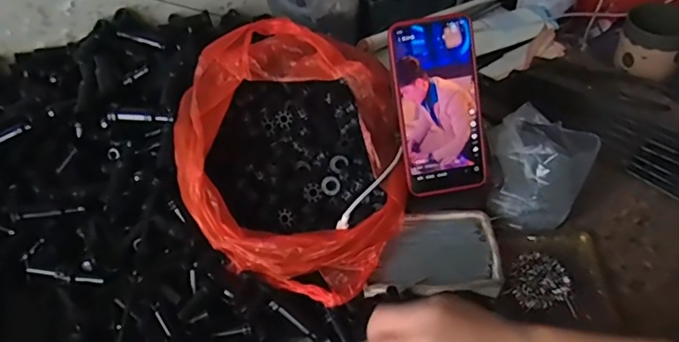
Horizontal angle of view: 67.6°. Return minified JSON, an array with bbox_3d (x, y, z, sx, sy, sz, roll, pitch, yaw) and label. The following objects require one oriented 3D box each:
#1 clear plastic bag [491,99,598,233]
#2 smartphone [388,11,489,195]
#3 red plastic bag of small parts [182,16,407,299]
[{"bbox_3d":[0.207,-0.007,0.530,0.099,0.075,0.118,19,53,21],"label":"clear plastic bag"},{"bbox_3d":[0.094,-0.060,0.478,0.076,0.162,0.017,-12,13,-5],"label":"smartphone"},{"bbox_3d":[-0.046,-0.027,0.493,0.226,0.108,0.250,9,50,13],"label":"red plastic bag of small parts"}]

